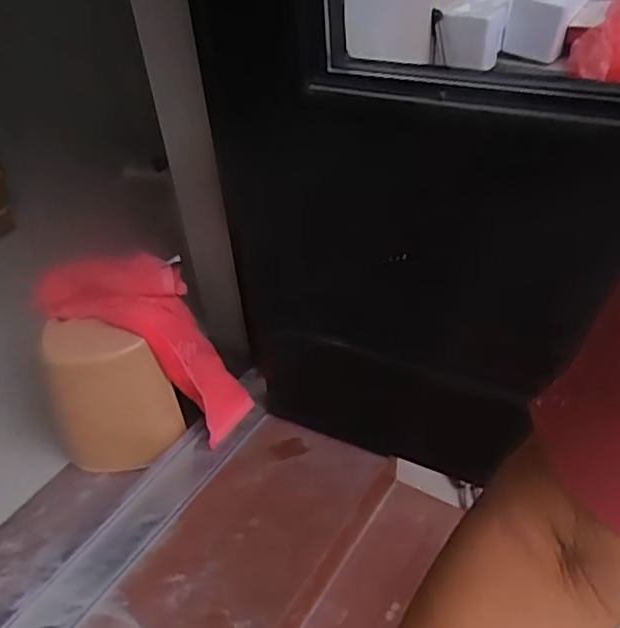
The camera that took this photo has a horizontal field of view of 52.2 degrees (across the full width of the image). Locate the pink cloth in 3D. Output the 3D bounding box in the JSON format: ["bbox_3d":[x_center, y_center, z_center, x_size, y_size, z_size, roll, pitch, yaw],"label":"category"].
[{"bbox_3d":[-0.294,0.068,1.184,0.307,0.354,0.149,10,39,23],"label":"pink cloth"}]

